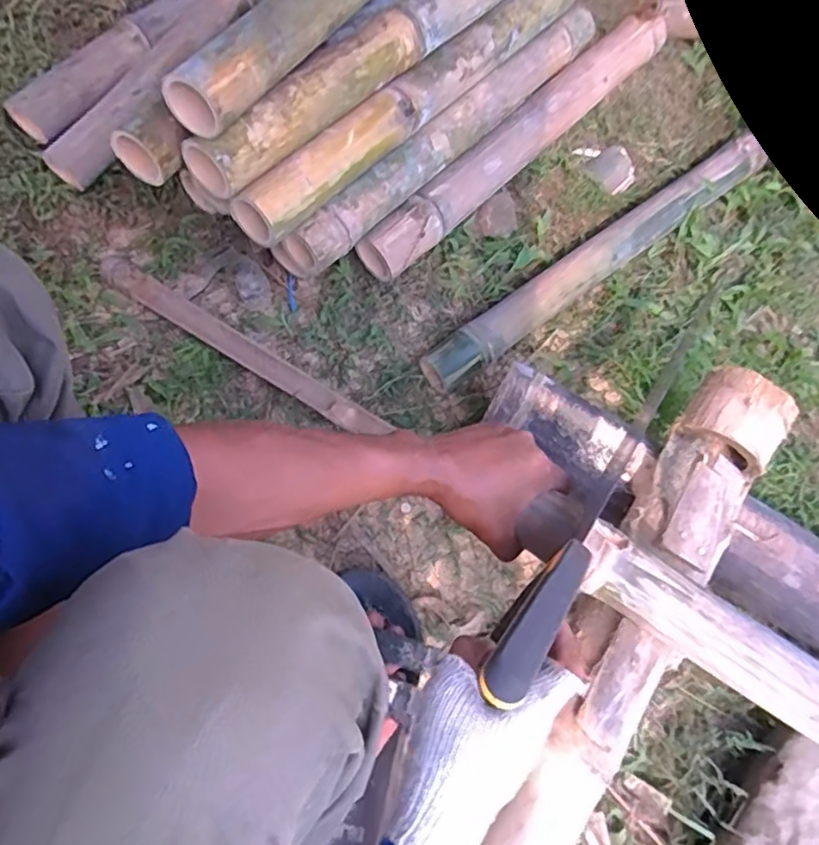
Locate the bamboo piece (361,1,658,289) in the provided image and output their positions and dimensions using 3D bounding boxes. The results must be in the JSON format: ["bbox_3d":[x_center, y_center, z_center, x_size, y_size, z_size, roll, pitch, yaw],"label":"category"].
[{"bbox_3d":[0.158,-0.394,0.868,0.064,0.075,0.604,43,69,10],"label":"bamboo piece"}]

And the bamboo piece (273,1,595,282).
[{"bbox_3d":[0.069,-0.383,0.802,0.052,0.051,0.623,41,68,9],"label":"bamboo piece"}]

